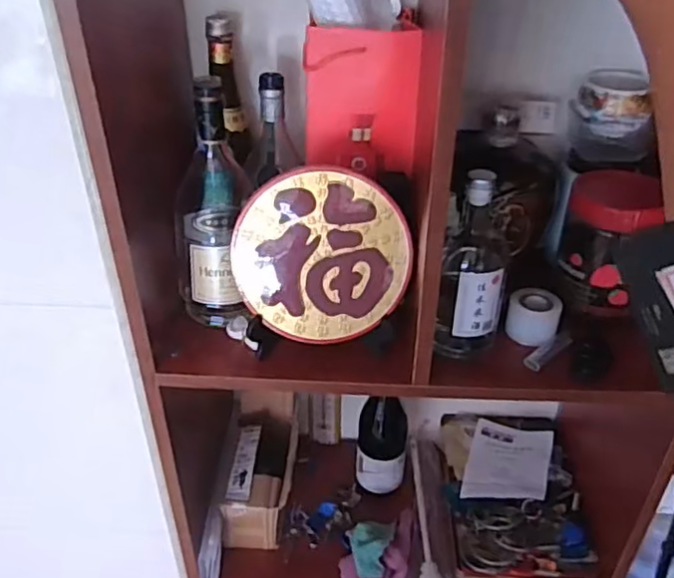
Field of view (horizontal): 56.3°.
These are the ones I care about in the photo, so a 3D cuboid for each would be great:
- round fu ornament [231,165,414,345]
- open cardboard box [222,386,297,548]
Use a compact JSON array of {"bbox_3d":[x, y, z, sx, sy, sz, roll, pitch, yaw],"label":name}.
[{"bbox_3d":[-0.016,-0.033,0.658,0.176,0.178,0.020,-1,16,-1],"label":"round fu ornament"},{"bbox_3d":[-0.116,0.283,1.002,0.096,0.125,0.205,1,35,2],"label":"open cardboard box"}]

